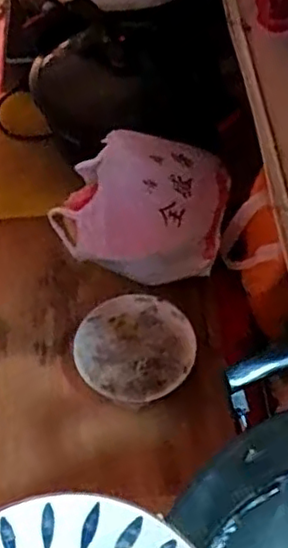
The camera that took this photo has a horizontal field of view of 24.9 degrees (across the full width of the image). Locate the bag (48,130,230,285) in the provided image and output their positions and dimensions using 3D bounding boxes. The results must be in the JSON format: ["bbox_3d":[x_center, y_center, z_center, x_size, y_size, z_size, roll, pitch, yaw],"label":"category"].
[{"bbox_3d":[-0.006,-0.116,1.027,0.271,0.143,0.197,3,55,3],"label":"bag"}]

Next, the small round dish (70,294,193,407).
[{"bbox_3d":[-0.014,0.107,0.973,0.171,0.029,0.172,0,55,0],"label":"small round dish"}]

